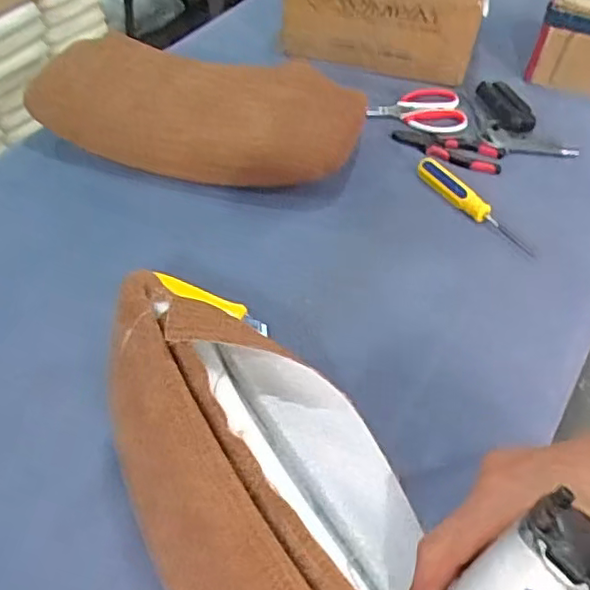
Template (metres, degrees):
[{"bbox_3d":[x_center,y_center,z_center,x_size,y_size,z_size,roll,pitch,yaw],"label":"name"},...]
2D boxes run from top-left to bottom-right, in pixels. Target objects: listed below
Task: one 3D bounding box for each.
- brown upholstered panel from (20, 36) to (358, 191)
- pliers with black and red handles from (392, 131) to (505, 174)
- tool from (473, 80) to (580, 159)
[{"bbox_3d":[-0.127,-0.252,0.846,0.433,0.071,0.223,13,50,7],"label":"brown upholstered panel"},{"bbox_3d":[0.210,-0.201,0.861,0.151,0.012,0.057,15,51,9],"label":"pliers with black and red handles"},{"bbox_3d":[0.332,-0.258,0.900,0.115,0.021,0.153,0,50,-3],"label":"tool"}]

